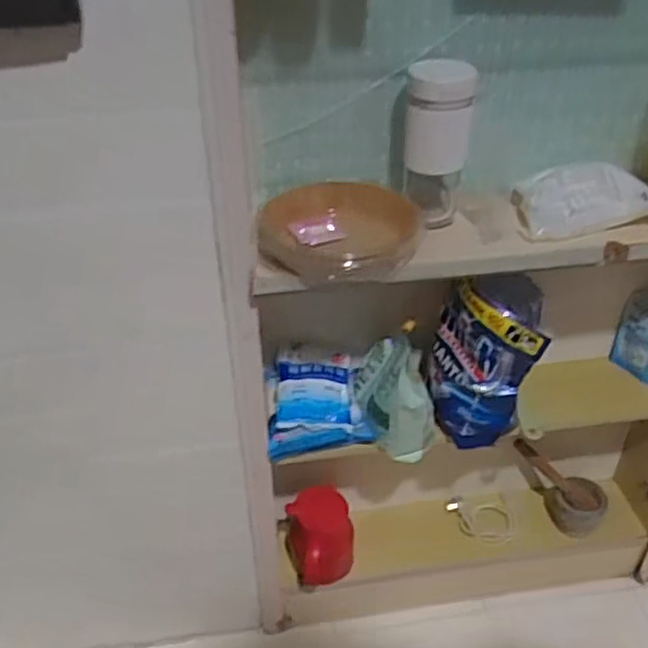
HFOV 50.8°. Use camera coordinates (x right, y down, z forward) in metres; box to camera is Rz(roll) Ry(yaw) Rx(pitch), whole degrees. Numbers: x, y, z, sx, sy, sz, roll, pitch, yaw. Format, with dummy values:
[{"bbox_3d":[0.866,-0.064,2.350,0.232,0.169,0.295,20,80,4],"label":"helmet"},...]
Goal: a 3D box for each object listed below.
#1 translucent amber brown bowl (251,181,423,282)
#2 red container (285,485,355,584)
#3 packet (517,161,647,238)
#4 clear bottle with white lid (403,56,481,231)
[{"bbox_3d":[0.016,-0.120,0.861,0.203,0.050,0.203,-1,37,0],"label":"translucent amber brown bowl"},{"bbox_3d":[-0.004,0.381,1.235,0.117,0.160,0.102,-7,37,-7],"label":"red container"},{"bbox_3d":[0.337,-0.170,0.877,0.179,0.039,0.107,-14,80,-6],"label":"packet"},{"bbox_3d":[0.144,-0.226,0.872,0.079,0.196,0.073,6,37,9],"label":"clear bottle with white lid"}]

